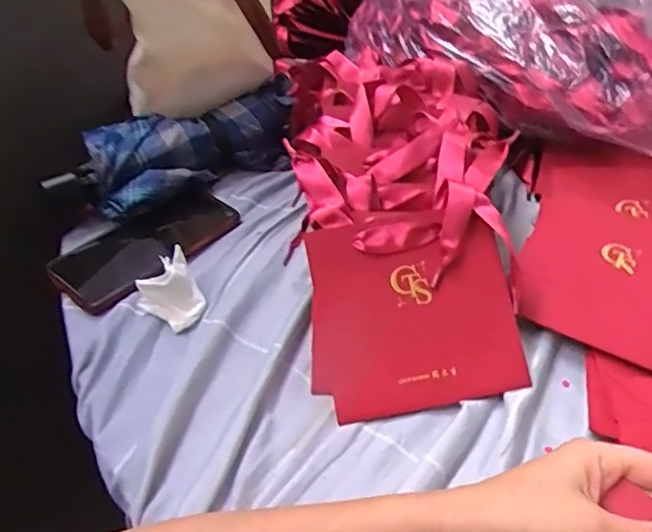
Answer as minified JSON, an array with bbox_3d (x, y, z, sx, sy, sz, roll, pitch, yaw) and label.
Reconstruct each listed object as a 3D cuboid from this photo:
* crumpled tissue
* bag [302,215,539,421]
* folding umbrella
[{"bbox_3d":[-0.125,0.019,0.455,0.045,0.038,0.055,-22,48,-22],"label":"crumpled tissue"},{"bbox_3d":[0.062,0.036,0.421,0.149,0.017,0.137,-9,79,1],"label":"bag"},{"bbox_3d":[-0.140,-0.118,0.577,0.255,0.058,0.084,-27,51,-27],"label":"folding umbrella"}]

